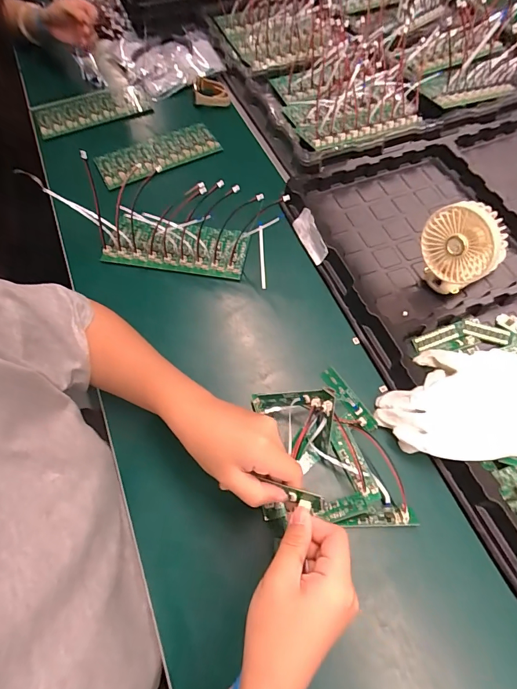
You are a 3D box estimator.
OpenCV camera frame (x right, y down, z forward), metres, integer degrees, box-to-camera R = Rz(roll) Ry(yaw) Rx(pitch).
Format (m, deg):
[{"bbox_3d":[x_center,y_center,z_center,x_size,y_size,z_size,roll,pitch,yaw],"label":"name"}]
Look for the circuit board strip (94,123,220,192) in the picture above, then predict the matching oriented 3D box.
[{"bbox_3d":[-0.166,-0.314,0.628,0.191,0.009,0.087,-26,65,-13],"label":"circuit board strip"}]

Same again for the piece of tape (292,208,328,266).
[{"bbox_3d":[0.070,-0.147,0.519,0.017,0.032,0.076,-18,64,-7],"label":"piece of tape"}]

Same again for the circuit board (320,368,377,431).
[{"bbox_3d":[0.101,0.061,0.432,0.014,0.012,0.081,-31,66,-13],"label":"circuit board"}]

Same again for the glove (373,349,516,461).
[{"bbox_3d":[0.220,0.061,0.405,0.183,0.036,0.121,-2,63,1],"label":"glove"}]

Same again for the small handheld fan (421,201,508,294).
[{"bbox_3d":[0.231,-0.106,0.448,0.037,0.111,0.085,-38,68,-16],"label":"small handheld fan"}]

